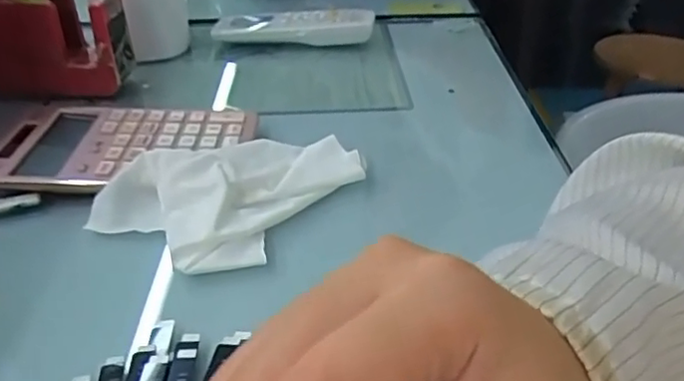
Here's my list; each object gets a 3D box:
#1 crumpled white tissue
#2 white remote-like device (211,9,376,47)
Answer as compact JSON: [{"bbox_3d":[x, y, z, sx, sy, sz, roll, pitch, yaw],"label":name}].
[{"bbox_3d":[-0.066,0.001,0.384,0.165,0.024,0.096,-6,34,-8],"label":"crumpled white tissue"},{"bbox_3d":[-0.048,-0.166,0.644,0.158,0.025,0.038,3,34,6],"label":"white remote-like device"}]

